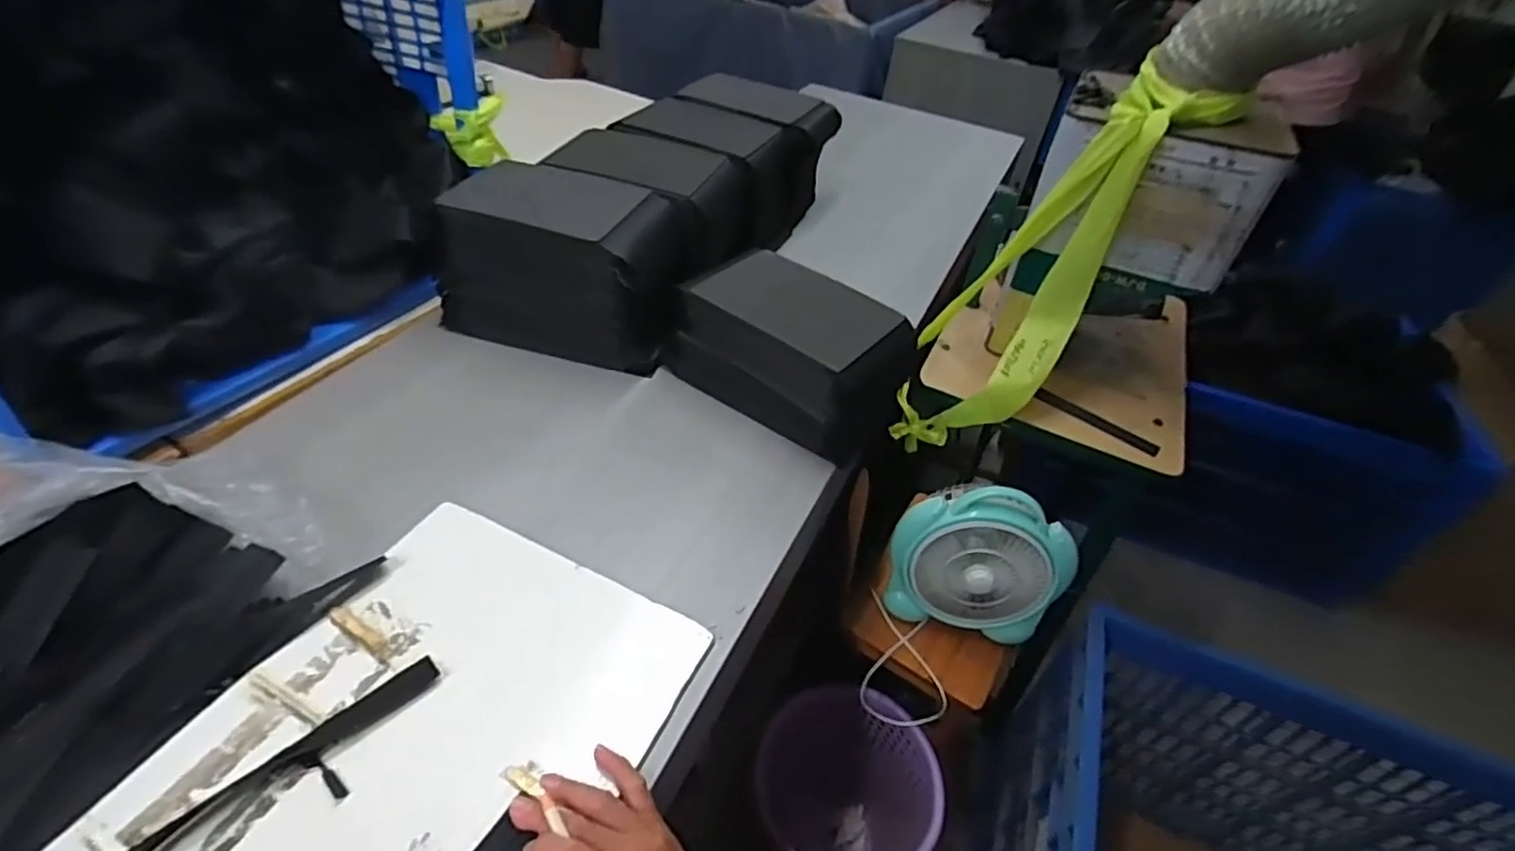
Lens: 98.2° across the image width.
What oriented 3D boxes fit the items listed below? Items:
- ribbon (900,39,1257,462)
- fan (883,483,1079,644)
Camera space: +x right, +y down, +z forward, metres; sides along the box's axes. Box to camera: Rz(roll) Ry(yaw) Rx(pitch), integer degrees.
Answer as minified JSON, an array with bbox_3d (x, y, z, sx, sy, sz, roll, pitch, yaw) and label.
[{"bbox_3d":[0.342,-0.184,0.844,0.101,0.551,0.183,-2,38,-46],"label":"ribbon"},{"bbox_3d":[0.311,0.187,0.933,0.235,0.218,0.107,12,43,5],"label":"fan"}]

